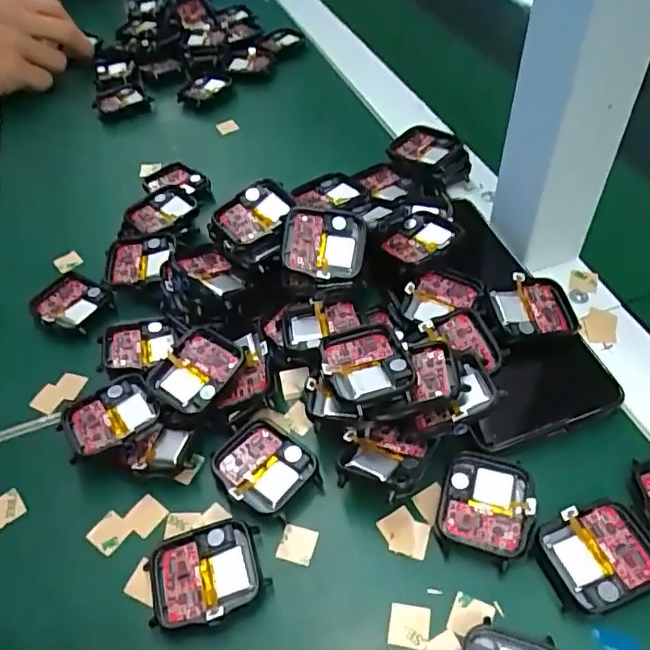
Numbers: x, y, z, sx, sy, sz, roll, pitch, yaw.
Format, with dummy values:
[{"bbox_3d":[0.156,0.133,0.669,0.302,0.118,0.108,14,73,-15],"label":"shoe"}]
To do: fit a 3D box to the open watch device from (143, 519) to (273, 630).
[{"bbox_3d":[-0.049,0.104,0.240,0.047,0.011,0.037,-16,49,-8],"label":"open watch device"}]

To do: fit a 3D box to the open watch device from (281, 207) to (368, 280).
[{"bbox_3d":[-0.001,-0.043,0.305,0.041,0.007,0.037,8,79,-3],"label":"open watch device"}]

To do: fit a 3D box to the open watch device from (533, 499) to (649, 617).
[{"bbox_3d":[0.110,0.092,0.231,0.045,0.007,0.036,-18,49,-9],"label":"open watch device"}]

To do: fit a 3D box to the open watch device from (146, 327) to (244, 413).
[{"bbox_3d":[-0.064,0.021,0.287,0.035,0.011,0.041,25,56,26],"label":"open watch device"}]

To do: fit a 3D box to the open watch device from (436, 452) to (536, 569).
[{"bbox_3d":[0.069,0.079,0.248,0.037,0.010,0.044,13,51,18],"label":"open watch device"}]

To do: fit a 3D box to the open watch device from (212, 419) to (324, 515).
[{"bbox_3d":[-0.028,0.067,0.269,0.038,0.011,0.045,-38,55,-25],"label":"open watch device"}]

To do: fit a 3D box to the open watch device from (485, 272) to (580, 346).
[{"bbox_3d":[0.104,-0.009,0.296,0.046,0.006,0.035,-6,58,-7],"label":"open watch device"}]

